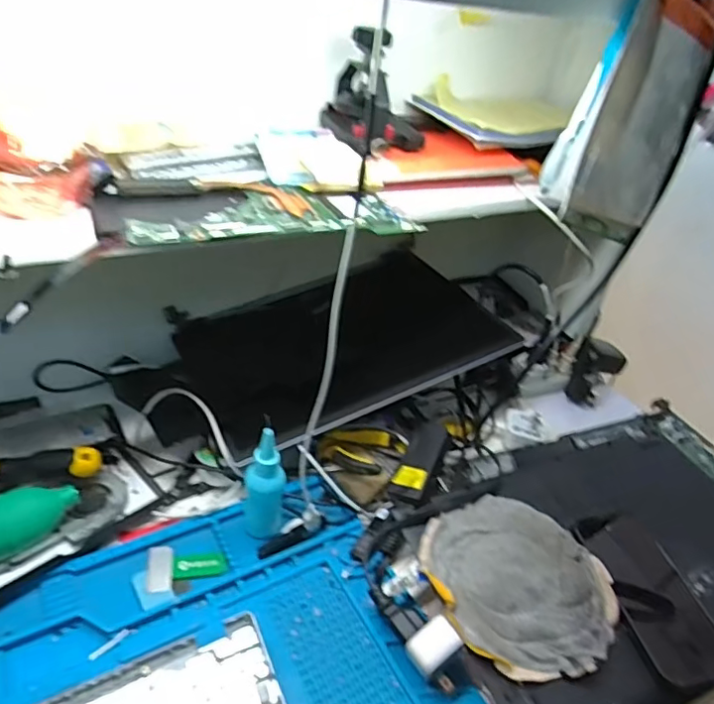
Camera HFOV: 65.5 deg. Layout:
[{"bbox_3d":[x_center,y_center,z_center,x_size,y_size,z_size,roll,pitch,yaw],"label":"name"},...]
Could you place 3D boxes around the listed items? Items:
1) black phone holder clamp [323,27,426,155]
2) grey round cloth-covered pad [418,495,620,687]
[{"bbox_3d":[0.020,-0.269,0.572,0.104,0.102,0.093,6,35,-5],"label":"black phone holder clamp"},{"bbox_3d":[0.138,0.195,0.478,0.145,0.020,0.157,6,35,-4],"label":"grey round cloth-covered pad"}]

